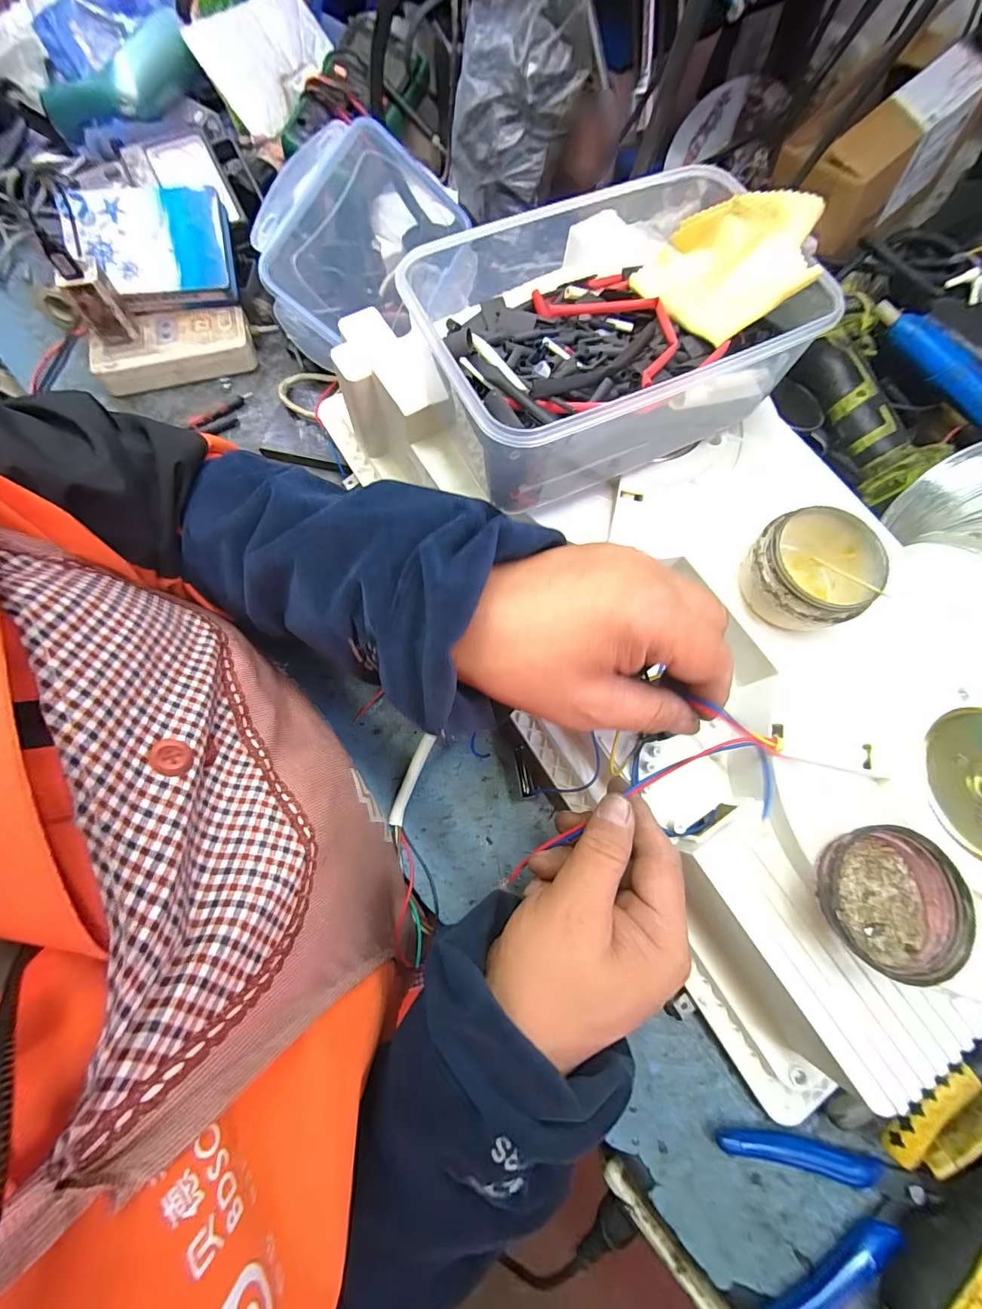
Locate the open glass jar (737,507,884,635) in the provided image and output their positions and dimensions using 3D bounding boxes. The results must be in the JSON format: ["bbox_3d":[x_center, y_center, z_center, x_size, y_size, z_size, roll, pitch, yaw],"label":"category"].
[{"bbox_3d":[0.170,-0.044,0.242,0.059,0.034,0.062,0,70,-1],"label":"open glass jar"}]

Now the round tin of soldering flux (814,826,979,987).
[{"bbox_3d":[0.183,0.113,0.208,0.066,0.019,0.061,0,70,-1],"label":"round tin of soldering flux"}]

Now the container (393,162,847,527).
[{"bbox_3d":[0.065,-0.169,0.255,0.203,0.081,0.128,-25,73,-9],"label":"container"}]

